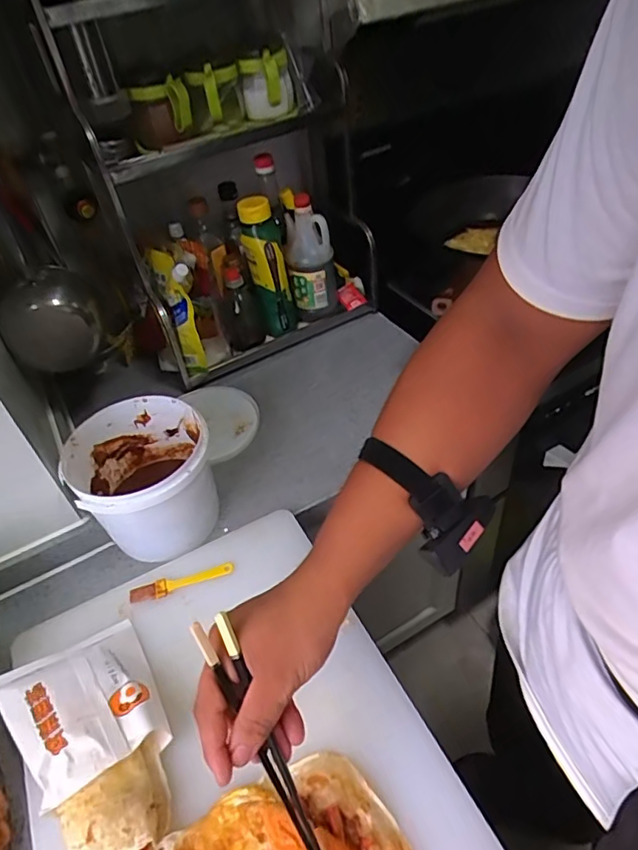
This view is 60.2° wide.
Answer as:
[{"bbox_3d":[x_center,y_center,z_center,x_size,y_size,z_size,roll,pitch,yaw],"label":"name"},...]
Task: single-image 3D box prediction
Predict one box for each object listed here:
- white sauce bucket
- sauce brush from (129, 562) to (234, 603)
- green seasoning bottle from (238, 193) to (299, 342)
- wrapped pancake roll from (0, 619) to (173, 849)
[{"bbox_3d":[-0.216,0.070,0.696,0.162,0.136,0.163,-3,44,3],"label":"white sauce bucket"},{"bbox_3d":[-0.163,0.187,0.658,0.122,0.008,0.022,-16,45,-11],"label":"sauce brush"},{"bbox_3d":[-0.082,-0.253,0.930,0.073,0.243,0.060,-10,44,-2],"label":"green seasoning bottle"},{"bbox_3d":[-0.209,0.297,0.526,0.127,0.046,0.217,-30,49,-23],"label":"wrapped pancake roll"}]

